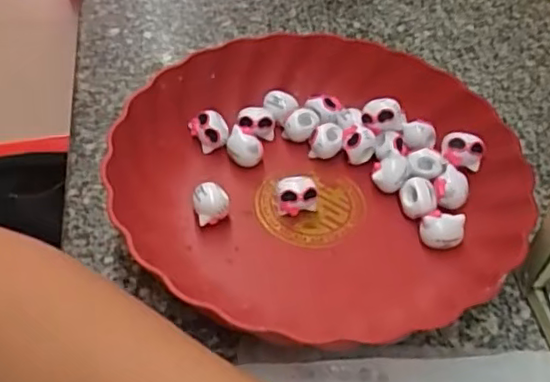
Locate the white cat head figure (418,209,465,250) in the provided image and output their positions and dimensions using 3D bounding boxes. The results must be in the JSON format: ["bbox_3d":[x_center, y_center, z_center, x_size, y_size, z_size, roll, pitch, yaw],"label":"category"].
[{"bbox_3d":[0.100,0.025,0.379,0.025,0.021,0.015,8,47,5],"label":"white cat head figure"}]

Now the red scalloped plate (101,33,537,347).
[{"bbox_3d":[0.029,-0.016,0.400,0.244,0.046,0.217,13,48,9],"label":"red scalloped plate"}]

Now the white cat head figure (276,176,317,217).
[{"bbox_3d":[0.013,0.004,0.394,0.025,0.024,0.014,-11,48,-12],"label":"white cat head figure"}]

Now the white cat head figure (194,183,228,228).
[{"bbox_3d":[-0.039,0.009,0.387,0.021,0.023,0.022,-5,47,-7],"label":"white cat head figure"}]

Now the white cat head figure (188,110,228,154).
[{"bbox_3d":[-0.045,-0.040,0.426,0.025,0.021,0.019,-5,47,-7],"label":"white cat head figure"}]

